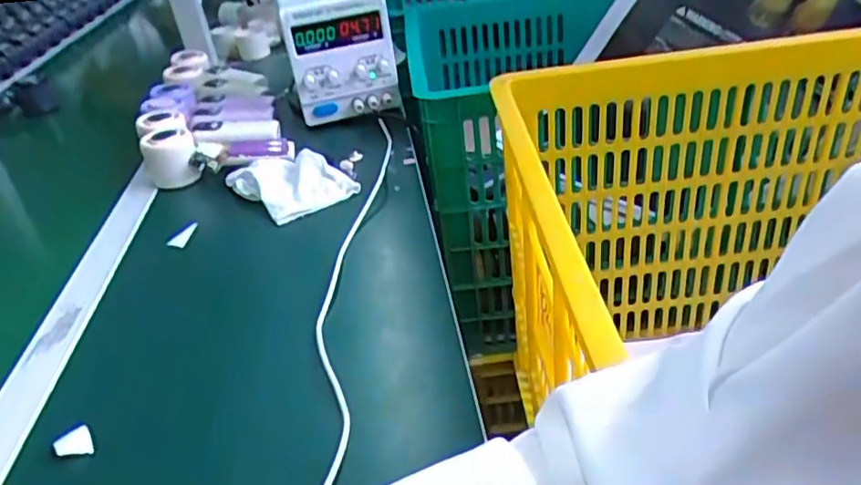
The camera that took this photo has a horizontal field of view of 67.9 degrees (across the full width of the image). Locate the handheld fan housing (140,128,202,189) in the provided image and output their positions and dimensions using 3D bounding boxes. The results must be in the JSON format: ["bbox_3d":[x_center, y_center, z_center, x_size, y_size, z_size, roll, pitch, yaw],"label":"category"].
[{"bbox_3d":[-0.295,-0.096,0.729,0.058,0.055,0.064,-16,33,-14],"label":"handheld fan housing"}]

